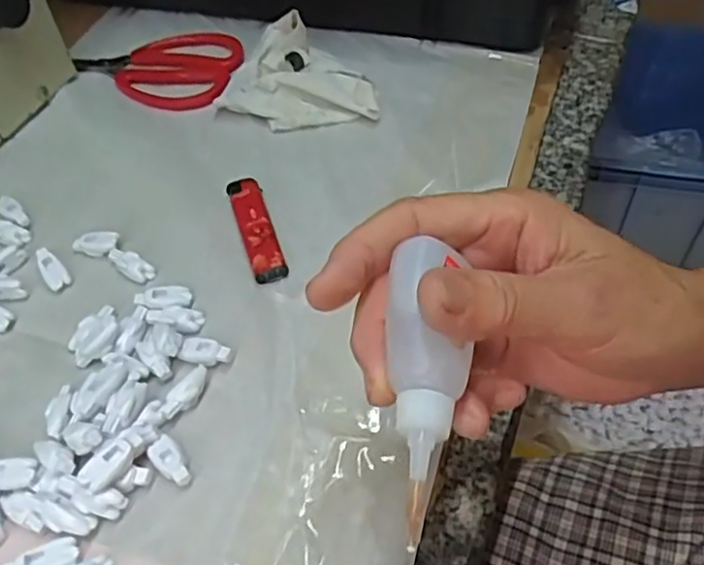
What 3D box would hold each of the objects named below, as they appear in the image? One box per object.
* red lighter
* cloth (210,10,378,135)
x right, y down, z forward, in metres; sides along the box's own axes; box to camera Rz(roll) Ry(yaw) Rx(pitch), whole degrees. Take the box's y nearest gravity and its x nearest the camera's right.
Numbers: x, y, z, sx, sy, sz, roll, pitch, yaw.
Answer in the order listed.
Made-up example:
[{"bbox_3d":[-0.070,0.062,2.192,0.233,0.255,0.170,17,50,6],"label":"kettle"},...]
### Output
[{"bbox_3d":[-0.055,-0.031,0.379,0.019,0.011,0.077,-17,52,-8],"label":"red lighter"},{"bbox_3d":[-0.037,-0.142,0.447,0.099,0.034,0.080,-4,51,2],"label":"cloth"}]

